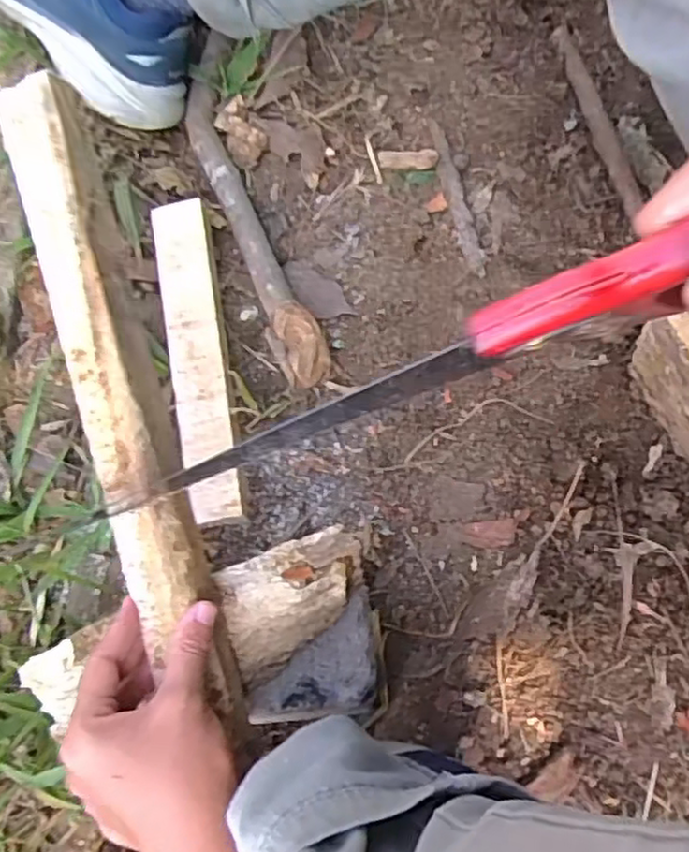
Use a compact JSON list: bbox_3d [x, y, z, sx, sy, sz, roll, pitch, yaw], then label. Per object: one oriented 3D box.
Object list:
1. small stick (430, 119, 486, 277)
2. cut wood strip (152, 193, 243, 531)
[{"bbox_3d":[0.102,-0.215,0.627,0.018,0.014,0.167,-12,79,-4],"label":"small stick"},{"bbox_3d":[-0.123,-0.060,0.565,0.047,0.015,0.276,-10,79,-3],"label":"cut wood strip"}]

